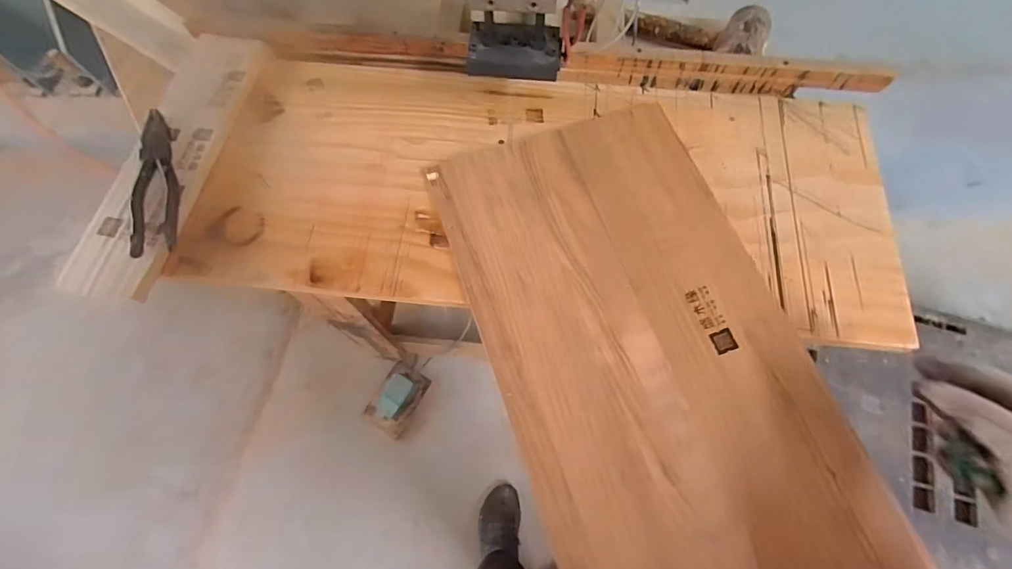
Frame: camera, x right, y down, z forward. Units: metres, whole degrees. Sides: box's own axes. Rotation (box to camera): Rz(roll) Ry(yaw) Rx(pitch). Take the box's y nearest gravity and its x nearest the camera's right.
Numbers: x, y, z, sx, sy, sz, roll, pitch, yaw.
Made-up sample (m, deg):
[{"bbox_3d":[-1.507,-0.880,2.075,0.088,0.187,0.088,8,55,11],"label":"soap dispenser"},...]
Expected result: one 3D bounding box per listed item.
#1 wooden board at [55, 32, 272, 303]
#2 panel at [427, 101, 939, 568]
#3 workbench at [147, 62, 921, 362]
[{"bbox_3d":[-0.394,-0.157,0.530,0.101,0.025,0.360,10,68,6],"label":"wooden board"},{"bbox_3d":[0.144,0.059,0.444,0.306,0.020,0.538,-18,68,-6],"label":"panel"},{"bbox_3d":[0.049,0.011,0.838,0.783,0.709,0.316,5,69,3],"label":"workbench"}]

